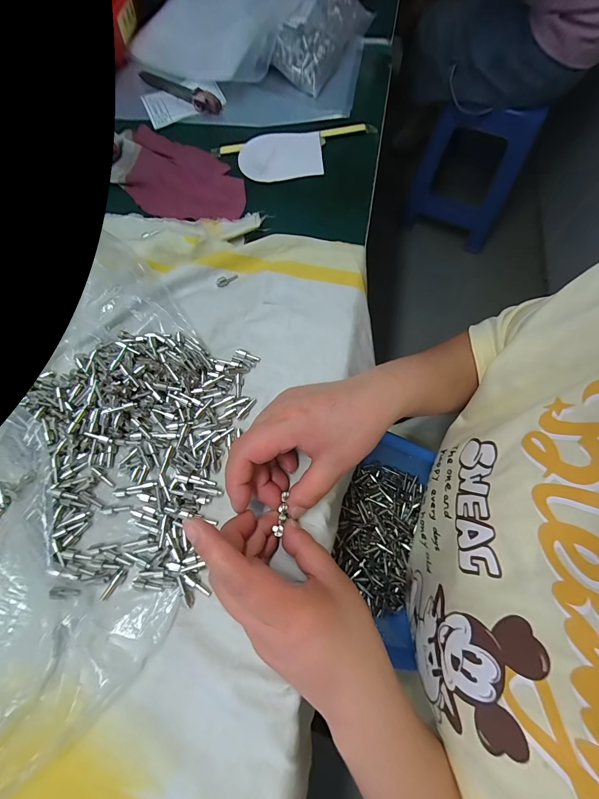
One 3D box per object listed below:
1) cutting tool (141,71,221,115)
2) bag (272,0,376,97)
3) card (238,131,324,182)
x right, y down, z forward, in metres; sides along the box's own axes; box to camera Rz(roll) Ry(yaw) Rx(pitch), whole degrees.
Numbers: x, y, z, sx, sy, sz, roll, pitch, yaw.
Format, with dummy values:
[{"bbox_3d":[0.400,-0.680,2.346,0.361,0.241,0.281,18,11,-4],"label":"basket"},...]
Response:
[{"bbox_3d":[-0.160,-0.409,0.428,0.140,0.013,0.027,29,73,10],"label":"cutting tool"},{"bbox_3d":[0.036,-0.484,0.441,0.073,0.029,0.172,37,72,-16],"label":"bag"},{"bbox_3d":[-0.022,-0.288,0.388,0.096,0.005,0.076,-4,72,0],"label":"card"}]

